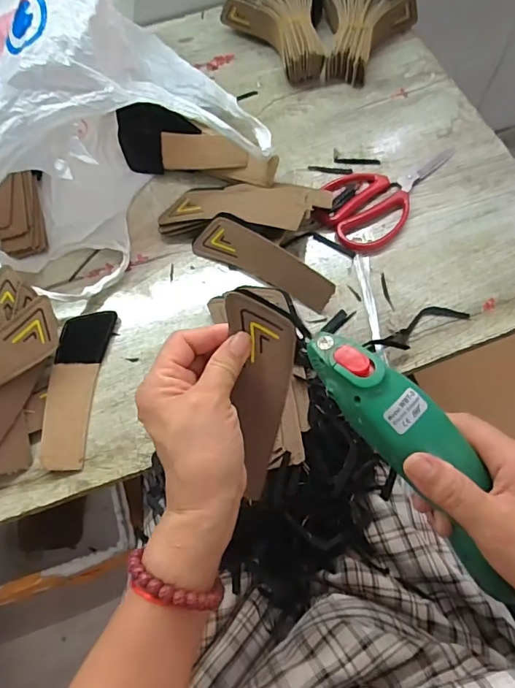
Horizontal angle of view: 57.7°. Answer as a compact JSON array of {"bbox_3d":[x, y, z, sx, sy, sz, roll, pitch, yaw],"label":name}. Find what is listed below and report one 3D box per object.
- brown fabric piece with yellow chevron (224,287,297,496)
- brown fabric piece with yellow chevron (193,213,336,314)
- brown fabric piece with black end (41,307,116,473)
[{"bbox_3d":[0.003,0.041,0.319,0.041,0.005,0.151,1,109,2],"label":"brown fabric piece with yellow chevron"},{"bbox_3d":[0.007,-0.087,0.478,0.153,0.008,0.048,27,113,11],"label":"brown fabric piece with yellow chevron"},{"bbox_3d":[-0.169,0.038,0.433,0.044,0.006,0.150,12,66,-16],"label":"brown fabric piece with black end"}]

